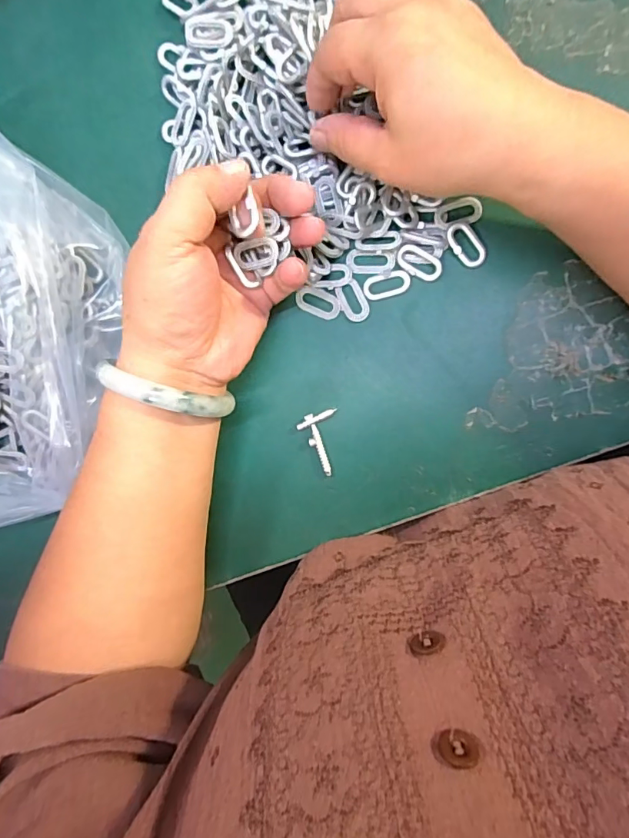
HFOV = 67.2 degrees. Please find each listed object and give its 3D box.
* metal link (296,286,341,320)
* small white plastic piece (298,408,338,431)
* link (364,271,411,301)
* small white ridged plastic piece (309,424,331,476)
[{"bbox_3d":[0.002,-0.067,0.274,0.026,0.004,0.014,26,97,6],"label":"metal link"},{"bbox_3d":[0.001,-0.001,0.277,0.025,0.004,0.007,-27,89,9],"label":"small white plastic piece"},{"bbox_3d":[0.041,-0.076,0.269,0.026,0.004,0.013,-13,91,9],"label":"link"},{"bbox_3d":[0.003,0.019,0.278,0.008,0.004,0.031,-19,90,9],"label":"small white ridged plastic piece"}]

